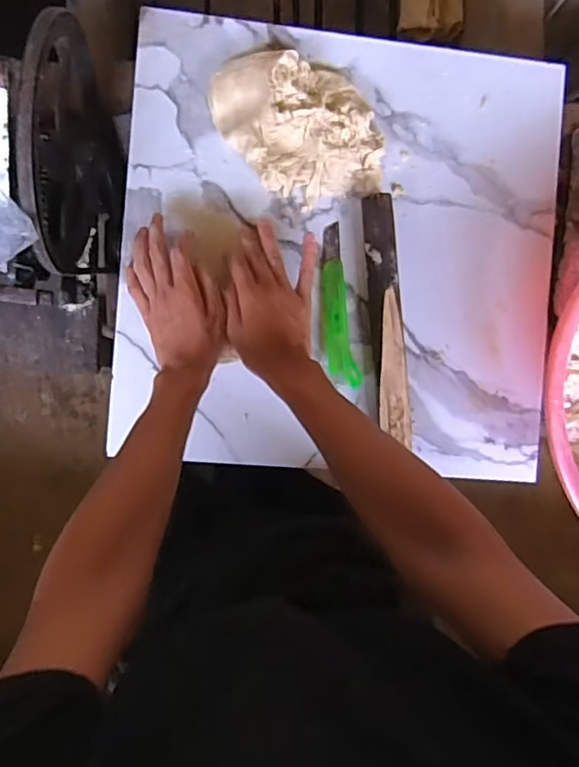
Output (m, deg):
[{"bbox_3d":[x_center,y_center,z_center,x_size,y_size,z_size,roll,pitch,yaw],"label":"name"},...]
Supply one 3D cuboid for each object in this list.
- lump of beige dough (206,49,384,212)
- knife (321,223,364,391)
[{"bbox_3d":[0.012,-0.283,0.633,0.172,0.039,0.166,-16,93,-8],"label":"lump of beige dough"},{"bbox_3d":[0.053,-0.087,0.647,0.034,0.023,0.182,-9,92,-9],"label":"knife"}]

